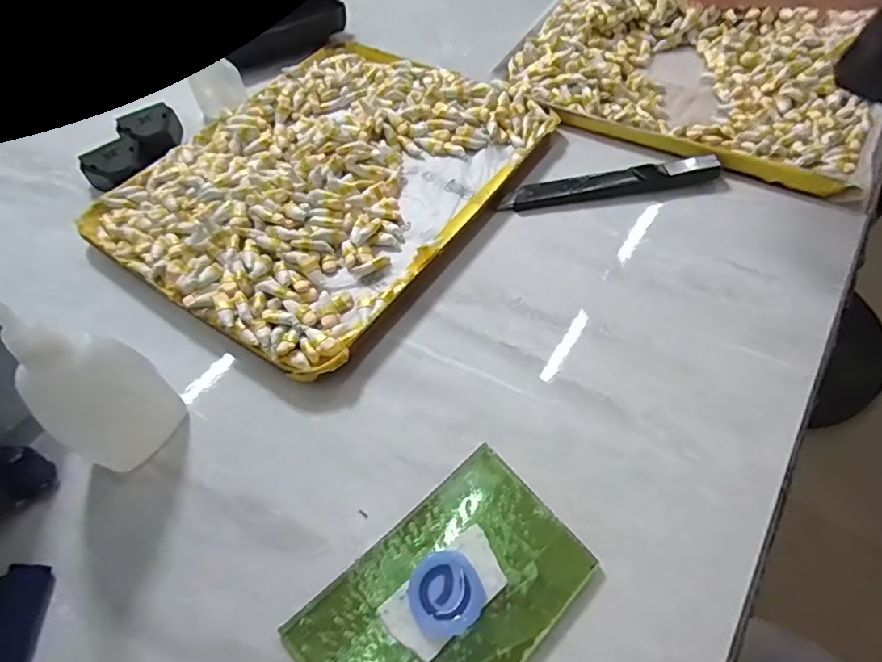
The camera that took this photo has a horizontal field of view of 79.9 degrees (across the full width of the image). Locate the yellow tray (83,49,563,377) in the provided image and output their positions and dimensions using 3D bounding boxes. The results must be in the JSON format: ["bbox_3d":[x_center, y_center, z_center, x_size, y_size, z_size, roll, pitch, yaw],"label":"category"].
[{"bbox_3d":[-0.068,-0.103,0.322,0.189,0.013,0.240,29,63,21],"label":"yellow tray"}]

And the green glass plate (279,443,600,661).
[{"bbox_3d":[0.002,0.099,0.195,0.102,0.009,0.067,-39,62,-20],"label":"green glass plate"}]

